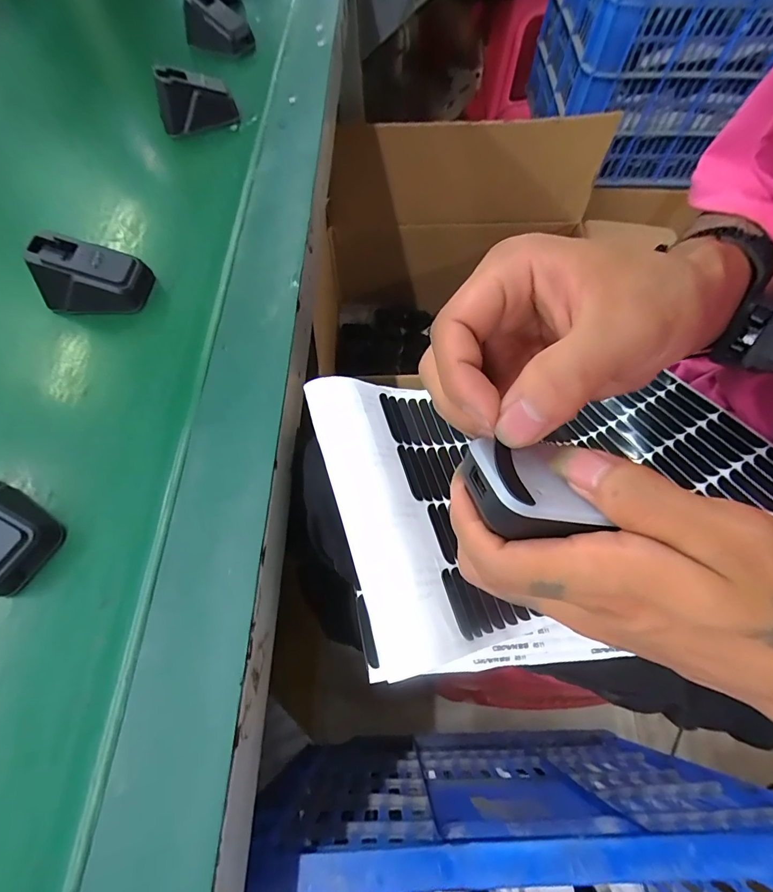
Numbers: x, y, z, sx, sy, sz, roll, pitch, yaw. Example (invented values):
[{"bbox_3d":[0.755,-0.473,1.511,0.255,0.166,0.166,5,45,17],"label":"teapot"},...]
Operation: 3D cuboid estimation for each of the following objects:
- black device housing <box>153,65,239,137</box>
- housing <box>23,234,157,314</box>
[{"bbox_3d":[-0.177,-0.322,0.394,0.067,0.040,0.047,-13,63,-6],"label":"black device housing"},{"bbox_3d":[-0.205,-0.119,0.292,0.068,0.036,0.036,-1,65,1],"label":"housing"}]

